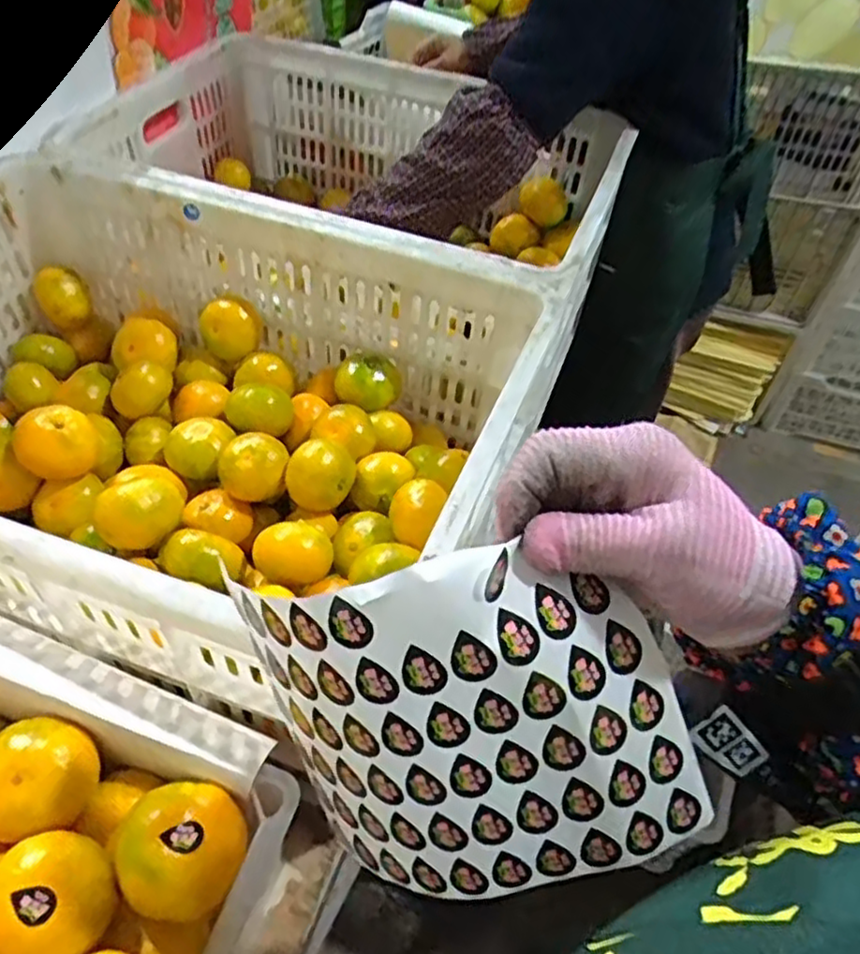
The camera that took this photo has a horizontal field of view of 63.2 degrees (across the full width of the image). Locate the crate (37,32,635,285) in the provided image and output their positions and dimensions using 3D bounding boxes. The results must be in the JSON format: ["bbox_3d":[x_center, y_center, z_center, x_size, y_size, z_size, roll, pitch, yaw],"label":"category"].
[{"bbox_3d":[-0.087,-0.363,0.928,0.611,0.206,0.447,16,49,8],"label":"crate"}]

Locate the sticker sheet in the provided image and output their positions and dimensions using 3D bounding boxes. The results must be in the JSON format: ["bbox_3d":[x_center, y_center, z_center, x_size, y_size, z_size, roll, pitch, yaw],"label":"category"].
[{"bbox_3d":[0.020,0.103,0.291,0.162,0.162,0.026,-17,19,6],"label":"sticker sheet"}]

